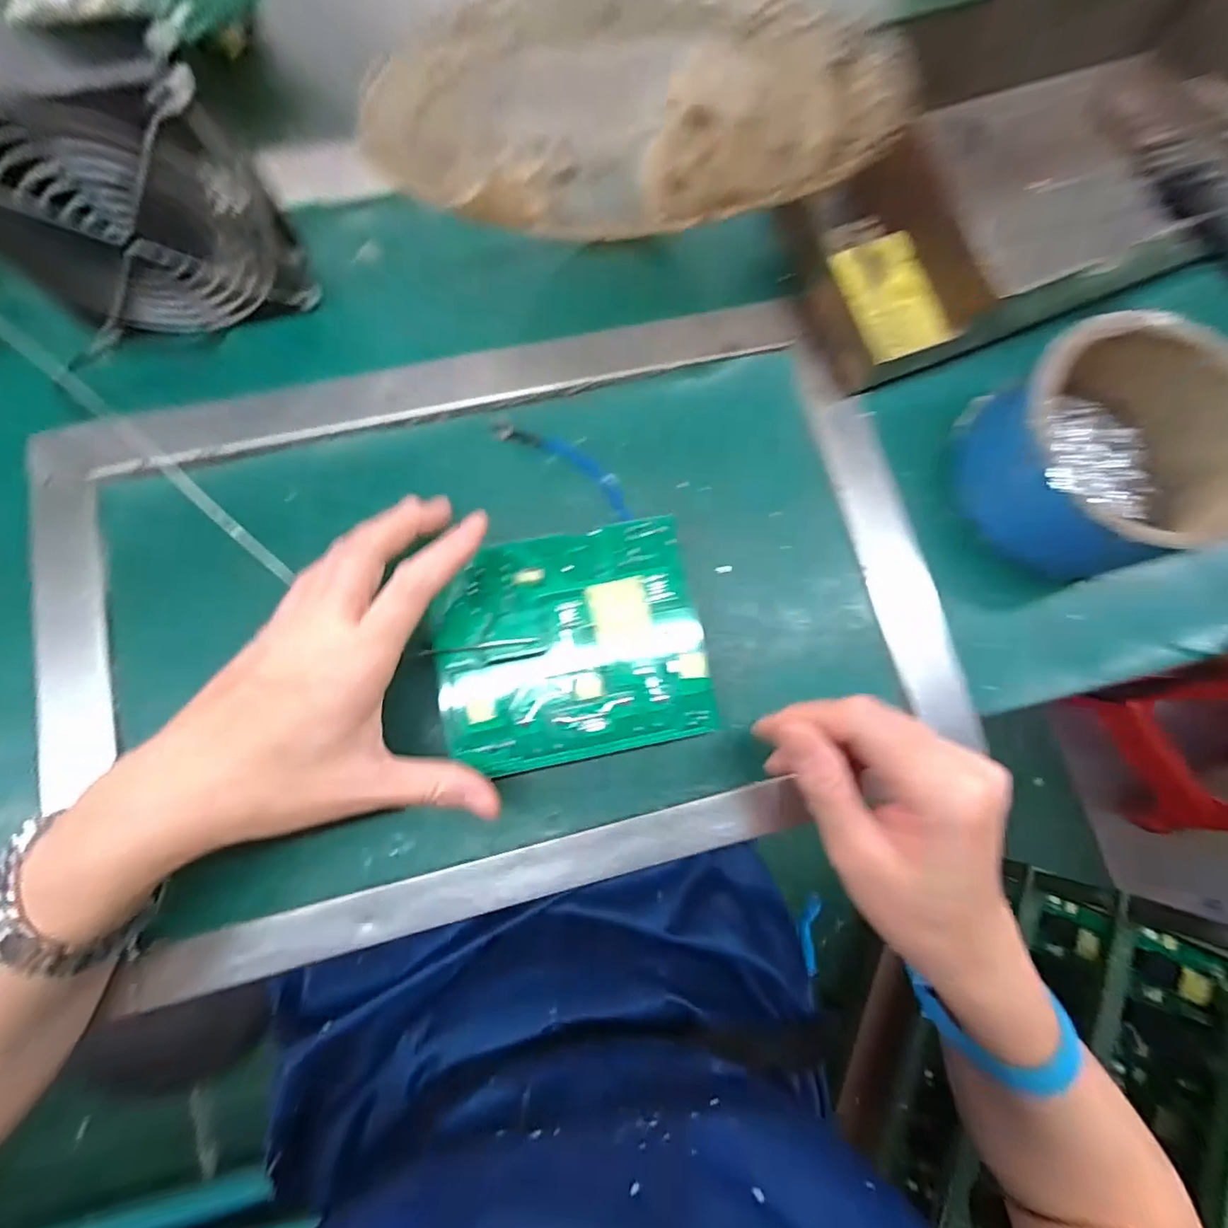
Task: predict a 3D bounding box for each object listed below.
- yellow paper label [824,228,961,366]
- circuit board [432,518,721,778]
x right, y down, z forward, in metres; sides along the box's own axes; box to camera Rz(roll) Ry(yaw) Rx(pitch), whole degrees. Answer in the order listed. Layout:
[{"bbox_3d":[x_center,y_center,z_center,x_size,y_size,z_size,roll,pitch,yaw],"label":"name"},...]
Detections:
[{"bbox_3d":[0.152,-0.175,0.300,0.050,0.007,0.068,-22,86,-11],"label":"yellow paper label"},{"bbox_3d":[-0.021,0.016,0.273,0.129,0.004,0.112,-10,81,-5],"label":"circuit board"}]

